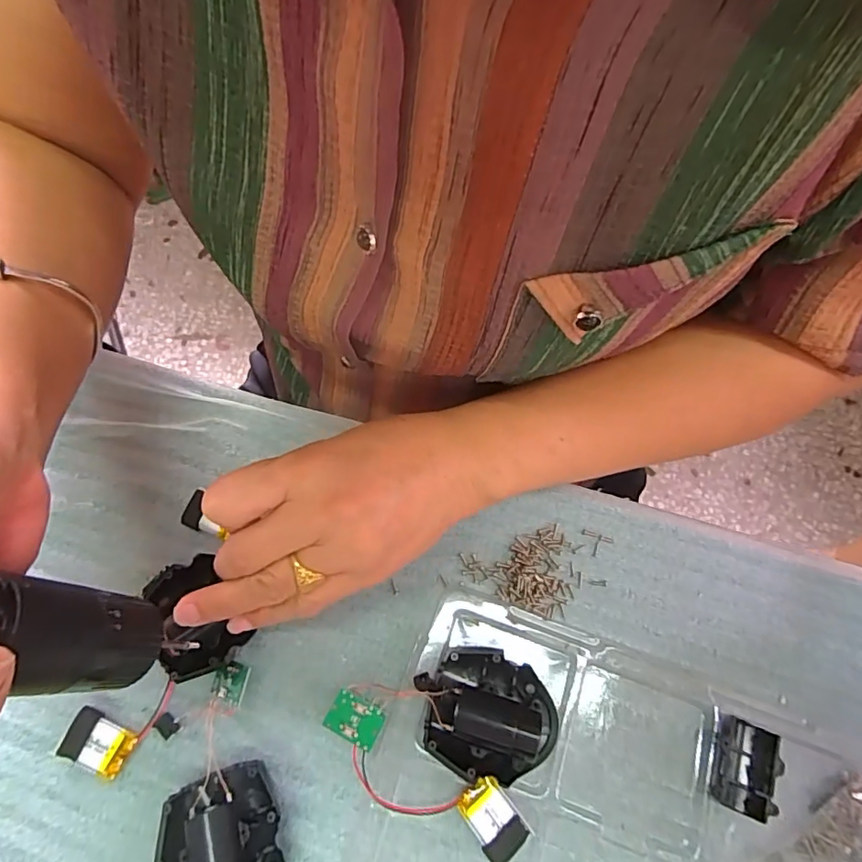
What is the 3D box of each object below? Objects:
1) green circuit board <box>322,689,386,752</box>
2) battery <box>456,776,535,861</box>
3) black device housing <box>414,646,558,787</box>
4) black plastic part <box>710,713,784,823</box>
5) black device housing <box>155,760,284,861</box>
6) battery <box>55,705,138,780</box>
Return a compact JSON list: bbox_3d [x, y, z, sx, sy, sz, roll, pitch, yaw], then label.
[{"bbox_3d":[-0.036,0.137,0.245,0.025,0.004,0.018,27,66,9],"label":"green circuit board"},{"bbox_3d":[0.027,0.172,0.230,0.021,0.011,0.029,-35,72,-13],"label":"battery"},{"bbox_3d":[0.026,0.130,0.241,0.063,0.026,0.051,4,68,1],"label":"black device housing"},{"bbox_3d":[0.145,0.155,0.239,0.027,0.009,0.037,20,69,8],"label":"black plastic part"},{"bbox_3d":[-0.090,0.182,0.224,0.049,0.025,0.057,-16,69,-7],"label":"black device housing"},{"bbox_3d":[-0.157,0.148,0.245,0.031,0.008,0.020,23,70,9],"label":"battery"}]

